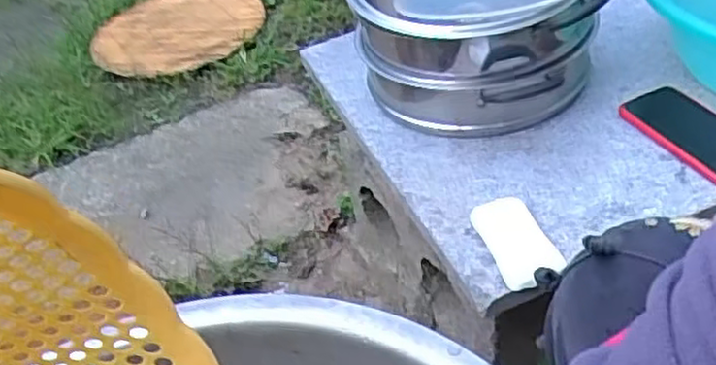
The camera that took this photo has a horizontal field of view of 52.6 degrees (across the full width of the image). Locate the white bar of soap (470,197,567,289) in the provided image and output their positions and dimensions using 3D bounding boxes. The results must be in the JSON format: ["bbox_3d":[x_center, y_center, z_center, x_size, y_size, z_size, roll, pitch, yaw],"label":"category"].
[{"bbox_3d":[0.154,0.055,0.705,0.059,0.014,0.111,-16,35,-5],"label":"white bar of soap"}]

